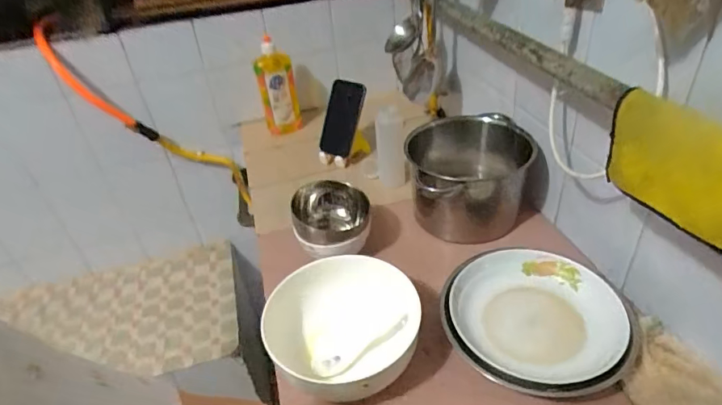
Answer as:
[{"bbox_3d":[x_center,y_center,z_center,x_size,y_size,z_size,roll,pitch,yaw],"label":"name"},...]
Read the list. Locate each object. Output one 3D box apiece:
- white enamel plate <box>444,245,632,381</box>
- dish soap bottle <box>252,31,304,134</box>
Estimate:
[{"bbox_3d":[0.215,0.141,0.571,0.192,0.042,0.198,-4,36,3],"label":"white enamel plate"},{"bbox_3d":[-0.182,-0.248,1.001,0.077,0.202,0.041,-11,36,-6],"label":"dish soap bottle"}]

